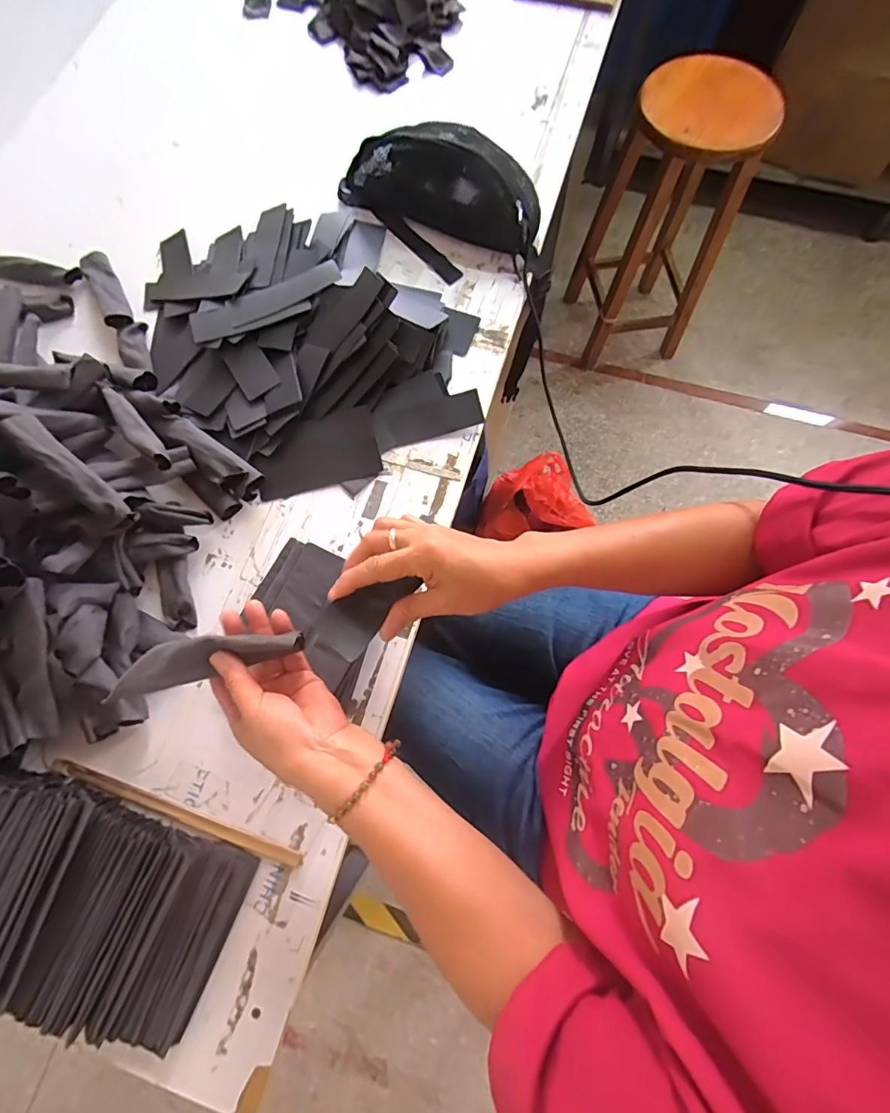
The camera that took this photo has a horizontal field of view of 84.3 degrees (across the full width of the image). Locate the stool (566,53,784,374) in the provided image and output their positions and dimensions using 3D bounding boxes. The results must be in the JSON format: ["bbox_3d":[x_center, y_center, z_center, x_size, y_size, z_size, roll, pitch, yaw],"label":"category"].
[{"bbox_3d":[0.544,-0.799,1.228,0.310,0.623,0.284,-3,74,0],"label":"stool"}]

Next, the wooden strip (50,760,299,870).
[{"bbox_3d":[-0.266,0.249,0.483,0.270,0.008,0.015,18,75,6],"label":"wooden strip"}]

